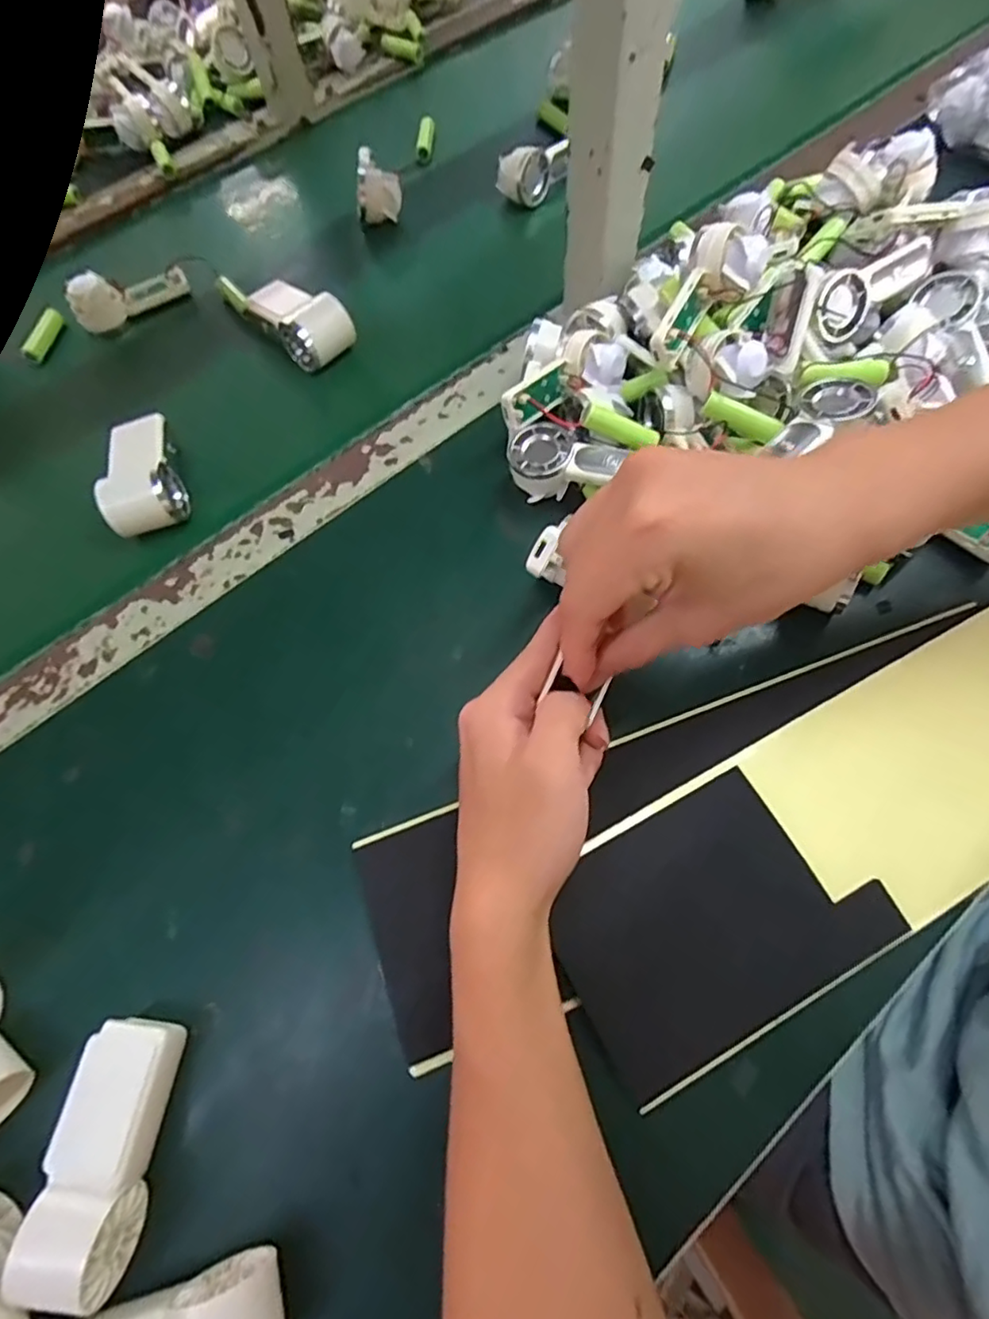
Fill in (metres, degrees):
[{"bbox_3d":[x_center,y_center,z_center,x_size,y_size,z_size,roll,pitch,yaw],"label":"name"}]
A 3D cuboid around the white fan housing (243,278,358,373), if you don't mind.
[{"bbox_3d":[-0.153,-0.270,0.467,0.048,0.034,0.086,-41,71,-13],"label":"white fan housing"}]

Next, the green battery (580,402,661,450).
[{"bbox_3d":[0.077,-0.140,0.364,0.049,0.013,0.011,16,64,-14],"label":"green battery"}]

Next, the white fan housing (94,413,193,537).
[{"bbox_3d":[-0.244,-0.130,0.415,0.045,0.032,0.098,-17,67,-4],"label":"white fan housing"}]

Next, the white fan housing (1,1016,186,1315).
[{"bbox_3d":[-0.165,0.209,0.257,0.036,0.030,0.091,2,67,5],"label":"white fan housing"}]

